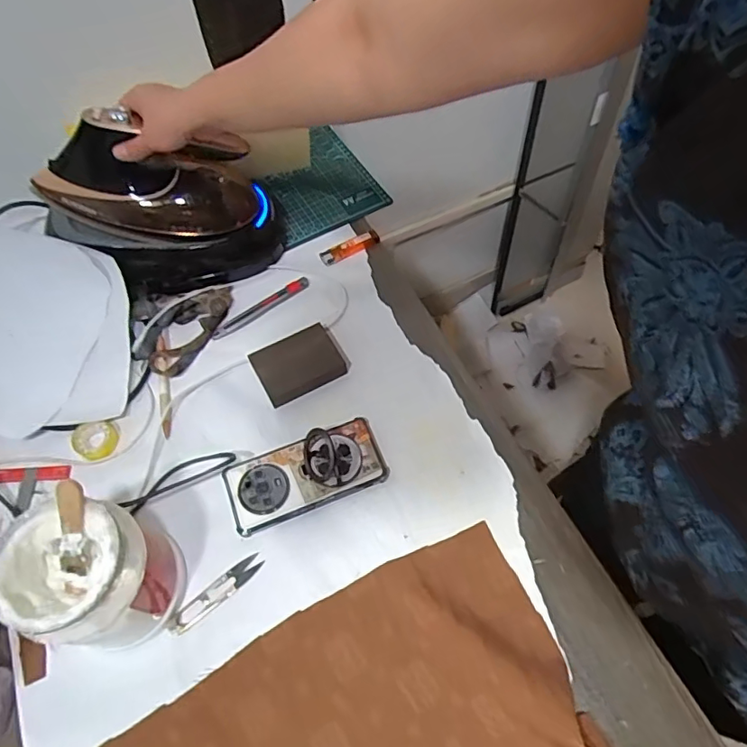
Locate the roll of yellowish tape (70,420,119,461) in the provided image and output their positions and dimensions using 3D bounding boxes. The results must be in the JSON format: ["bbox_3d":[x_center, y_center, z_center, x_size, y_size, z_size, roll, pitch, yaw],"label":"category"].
[{"bbox_3d":[-0.327,0.079,0.636,0.048,0.011,0.043,-16,60,-9],"label":"roll of yellowish tape"}]

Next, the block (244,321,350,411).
[{"bbox_3d":[-0.092,-0.013,0.676,0.104,0.031,0.075,-25,62,-14],"label":"block"}]

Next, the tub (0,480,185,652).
[{"bbox_3d":[-0.252,0.181,0.491,0.111,0.159,0.106,0,59,0],"label":"tub"}]

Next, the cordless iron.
[{"bbox_3d":[-0.276,-0.252,0.692,0.257,0.139,0.095,2,55,-28],"label":"cordless iron"}]

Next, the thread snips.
[{"bbox_3d":[-0.160,0.224,0.554,0.104,0.004,0.021,-35,65,-19],"label":"thread snips"}]

